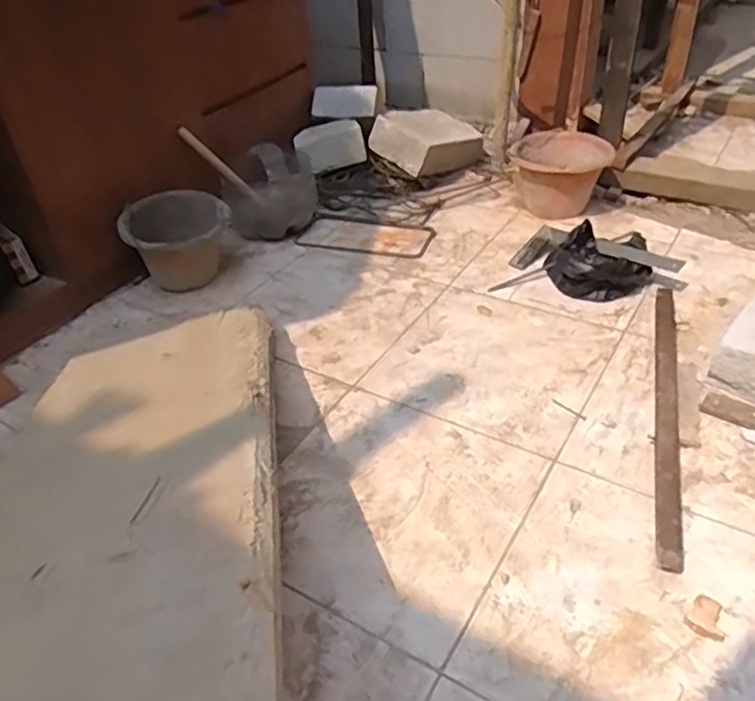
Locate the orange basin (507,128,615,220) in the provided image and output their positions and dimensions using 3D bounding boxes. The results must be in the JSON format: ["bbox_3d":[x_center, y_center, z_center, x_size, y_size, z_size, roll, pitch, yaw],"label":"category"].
[{"bbox_3d":[0.487,-0.477,1.741,0.249,0.153,0.252,0,39,8],"label":"orange basin"}]

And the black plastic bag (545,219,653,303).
[{"bbox_3d":[0.495,-0.199,1.438,0.218,0.085,0.181,-8,39,-2],"label":"black plastic bag"}]

